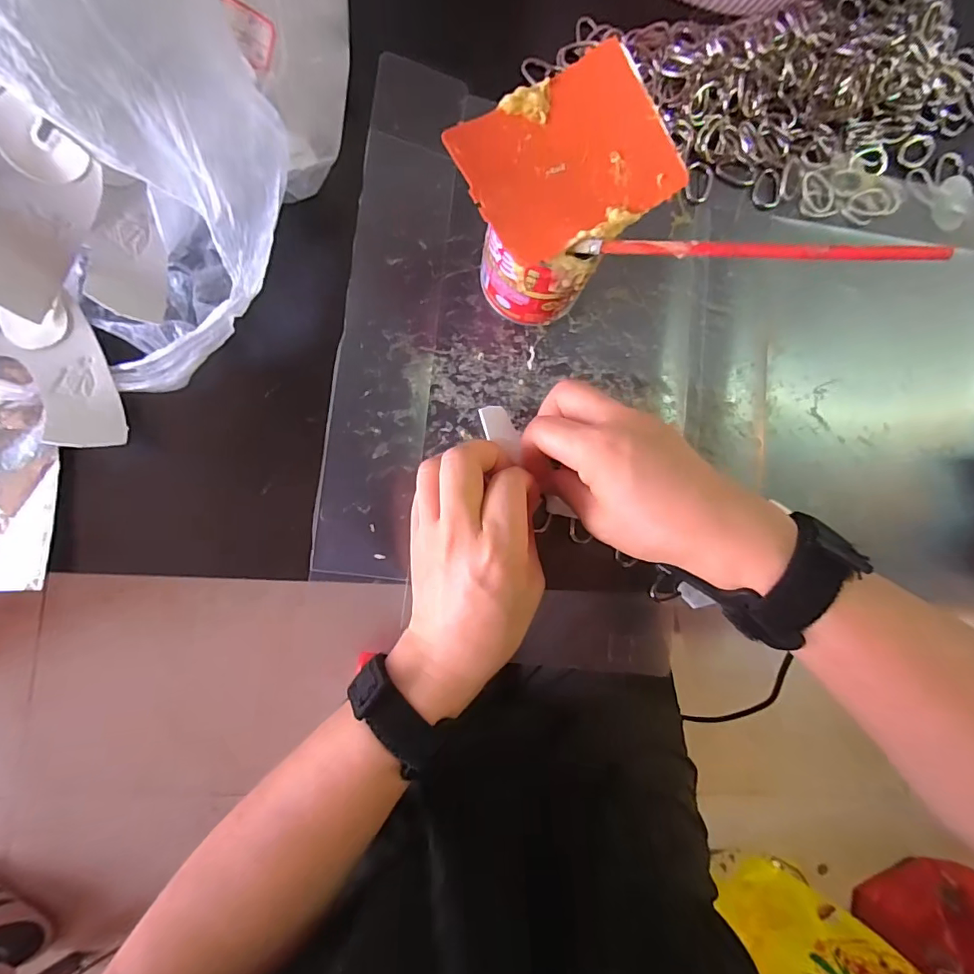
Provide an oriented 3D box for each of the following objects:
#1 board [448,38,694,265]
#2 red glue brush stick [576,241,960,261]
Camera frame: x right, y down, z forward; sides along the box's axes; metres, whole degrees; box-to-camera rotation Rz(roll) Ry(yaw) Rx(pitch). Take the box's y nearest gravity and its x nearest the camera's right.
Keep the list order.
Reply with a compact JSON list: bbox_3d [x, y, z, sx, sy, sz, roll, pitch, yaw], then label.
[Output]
[{"bbox_3d":[0.040,-0.161,0.240,0.098,0.010,0.080,-32,90,-3],"label":"board"},{"bbox_3d":[0.124,-0.110,0.228,0.161,0.007,0.006,6,85,9],"label":"red glue brush stick"}]

